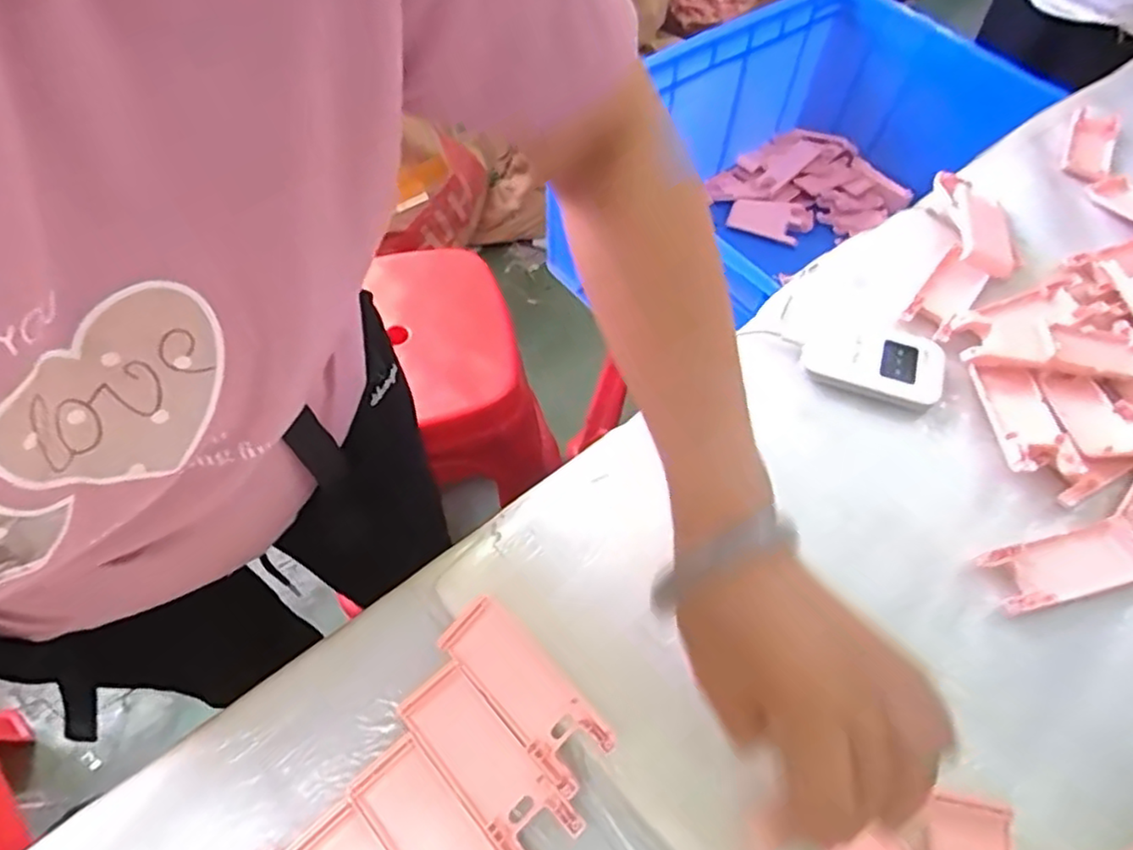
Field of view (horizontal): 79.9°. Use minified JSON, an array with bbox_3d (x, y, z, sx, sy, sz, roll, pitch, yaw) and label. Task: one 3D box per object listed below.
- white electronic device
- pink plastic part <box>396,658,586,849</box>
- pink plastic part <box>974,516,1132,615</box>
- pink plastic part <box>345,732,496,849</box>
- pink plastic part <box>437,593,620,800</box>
[{"bbox_3d":[0.222,-0.051,0.486,0.094,0.015,0.060,18,58,9],"label":"white electronic device"},{"bbox_3d":[-0.041,0.173,0.344,0.038,0.004,0.104,-37,66,-23],"label":"pink plastic part"},{"bbox_3d":[0.302,0.086,0.410,0.105,0.013,0.037,-12,59,-10],"label":"pink plastic part"},{"bbox_3d":[-0.061,0.204,0.325,0.039,0.006,0.104,-37,66,-23],"label":"pink plastic part"},{"bbox_3d":[-0.023,0.139,0.356,0.038,0.012,0.103,-43,72,-10],"label":"pink plastic part"}]

